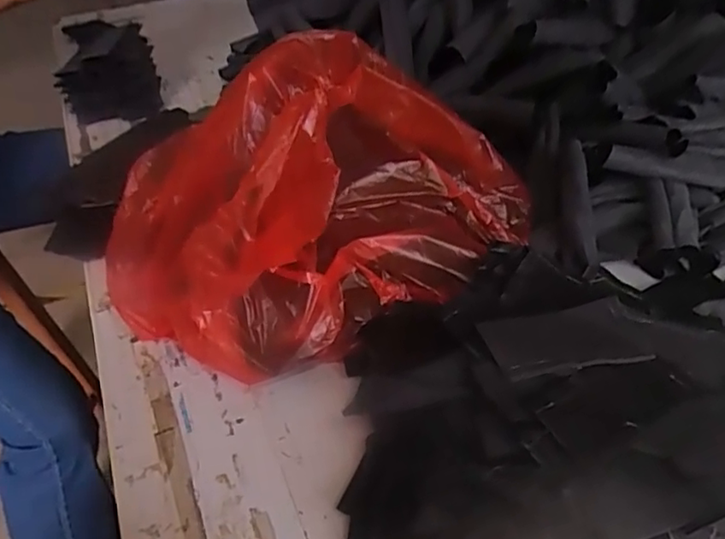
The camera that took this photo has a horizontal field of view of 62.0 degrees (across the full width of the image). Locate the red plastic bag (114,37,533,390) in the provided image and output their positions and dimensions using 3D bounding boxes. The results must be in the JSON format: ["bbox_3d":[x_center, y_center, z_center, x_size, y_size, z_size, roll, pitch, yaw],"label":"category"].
[{"bbox_3d":[-0.027,-0.079,0.513,0.257,0.230,0.329,26,48,30],"label":"red plastic bag"}]

